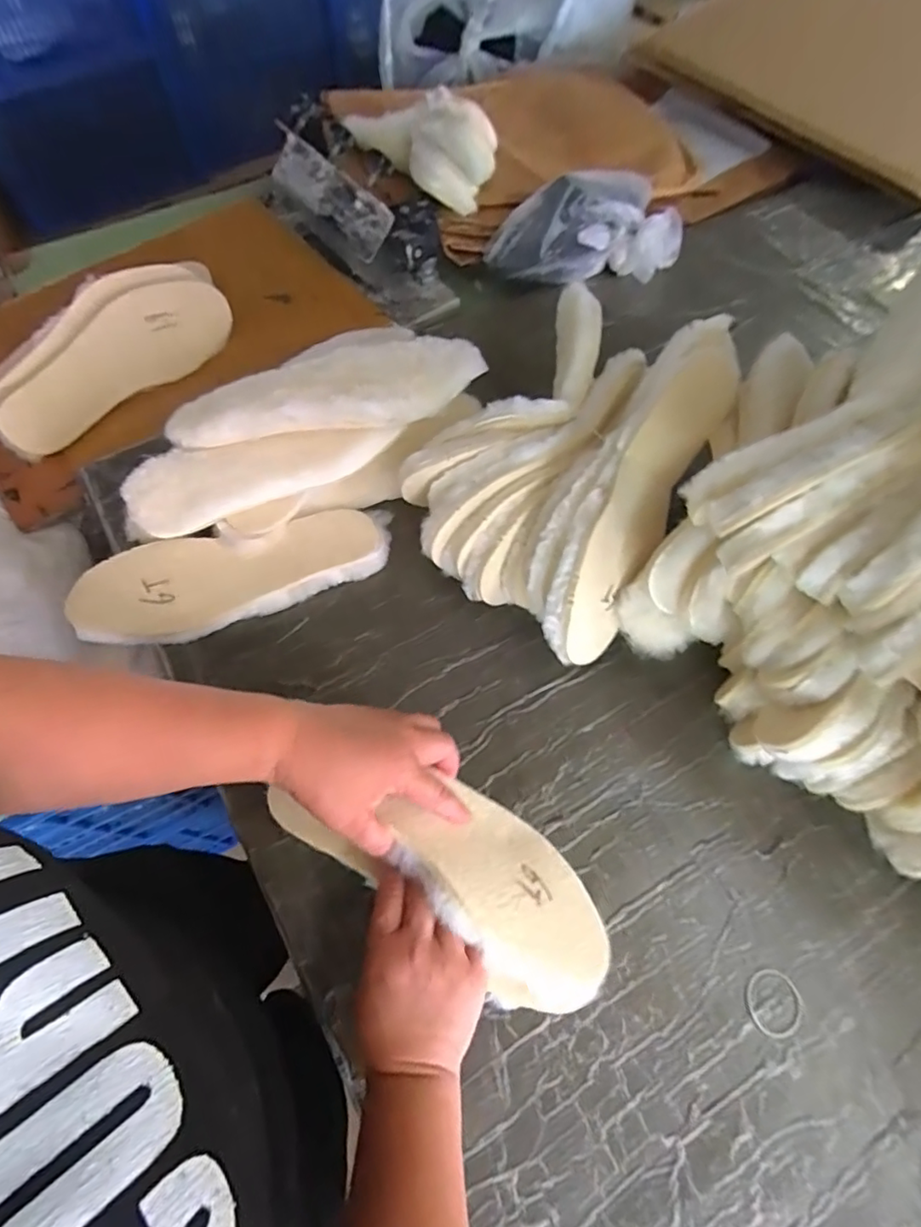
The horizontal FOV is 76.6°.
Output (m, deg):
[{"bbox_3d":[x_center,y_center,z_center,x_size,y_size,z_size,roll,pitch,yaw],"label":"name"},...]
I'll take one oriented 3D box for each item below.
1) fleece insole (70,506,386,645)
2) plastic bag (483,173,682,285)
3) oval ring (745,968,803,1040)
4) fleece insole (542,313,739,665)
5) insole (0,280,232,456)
[{"bbox_3d":[-0.205,-0.036,0.547,0.282,0.022,0.094,-13,72,-10],"label":"fleece insole"},{"bbox_3d":[0.160,-0.474,0.734,0.246,0.104,0.086,-8,64,-5],"label":"plastic bag"},{"bbox_3d":[0.234,0.290,0.434,0.041,0.004,0.042,-21,66,-11],"label":"oval ring"},{"bbox_3d":[0.149,-0.106,0.498,0.078,0.069,0.311,26,87,11],"label":"fleece insole"},{"bbox_3d":[-0.394,-0.292,0.666,0.278,0.018,0.095,-41,115,-17],"label":"insole"}]

